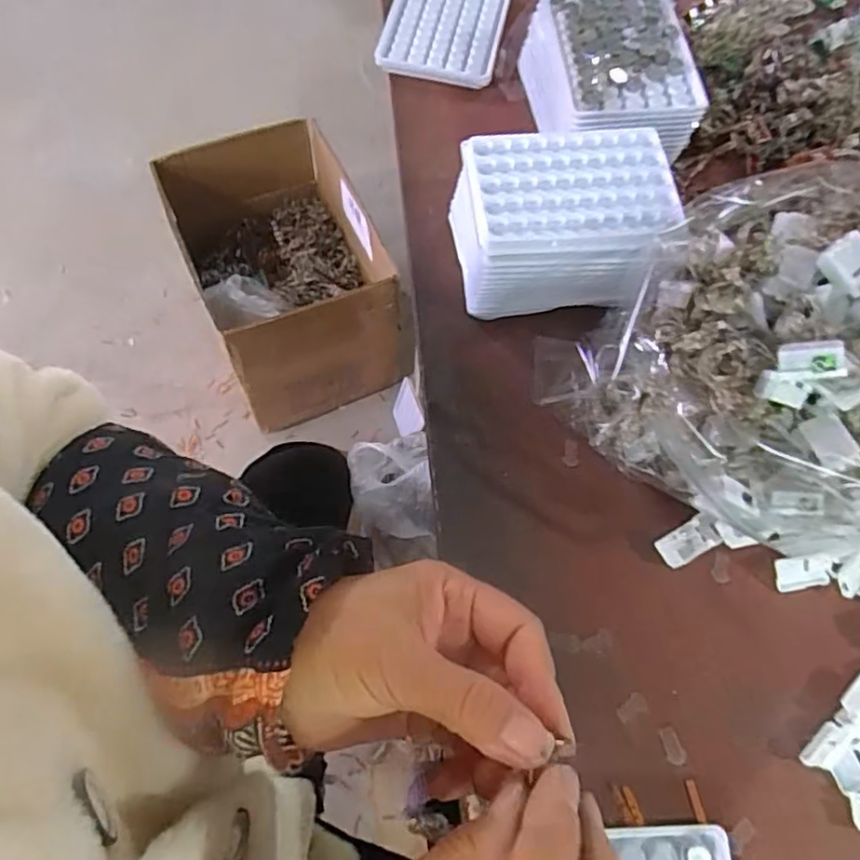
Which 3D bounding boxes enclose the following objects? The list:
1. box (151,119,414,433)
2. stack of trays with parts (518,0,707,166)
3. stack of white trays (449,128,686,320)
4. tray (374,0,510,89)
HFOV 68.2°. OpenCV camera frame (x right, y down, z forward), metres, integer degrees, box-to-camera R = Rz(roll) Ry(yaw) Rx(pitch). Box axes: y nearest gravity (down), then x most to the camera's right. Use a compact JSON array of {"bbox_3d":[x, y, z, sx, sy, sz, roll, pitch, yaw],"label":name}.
[{"bbox_3d":[-0.245,-0.273,1.147,0.303,0.305,0.422,-23,69,-12],"label":"box"},{"bbox_3d":[0.129,-0.256,0.473,0.115,0.058,0.154,0,66,-2],"label":"stack of trays with parts"},{"bbox_3d":[0.085,-0.133,0.416,0.128,0.070,0.099,-4,66,-4],"label":"stack of white trays"},{"bbox_3d":[0.015,-0.353,0.543,0.096,0.013,0.136,11,66,2],"label":"tray"}]

